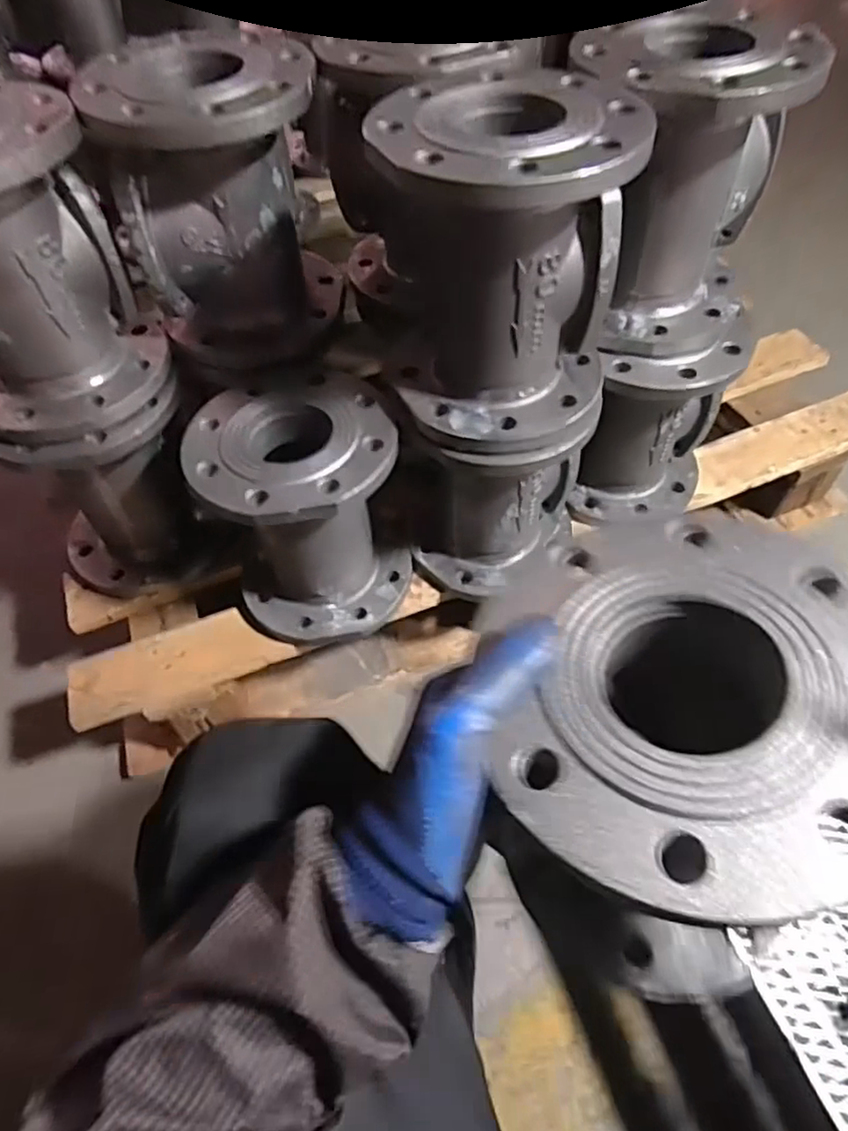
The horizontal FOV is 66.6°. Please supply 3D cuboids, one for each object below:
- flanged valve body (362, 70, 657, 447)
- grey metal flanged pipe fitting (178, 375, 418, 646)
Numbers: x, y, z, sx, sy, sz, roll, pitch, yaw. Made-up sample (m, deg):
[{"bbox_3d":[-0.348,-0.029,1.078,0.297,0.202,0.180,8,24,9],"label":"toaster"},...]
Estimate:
[{"bbox_3d":[0.063,-0.241,0.522,0.181,0.218,0.177,6,55,5],"label":"flanged valve body"},{"bbox_3d":[-0.119,-0.051,0.676,0.193,0.217,0.170,-10,56,-7],"label":"grey metal flanged pipe fitting"}]

